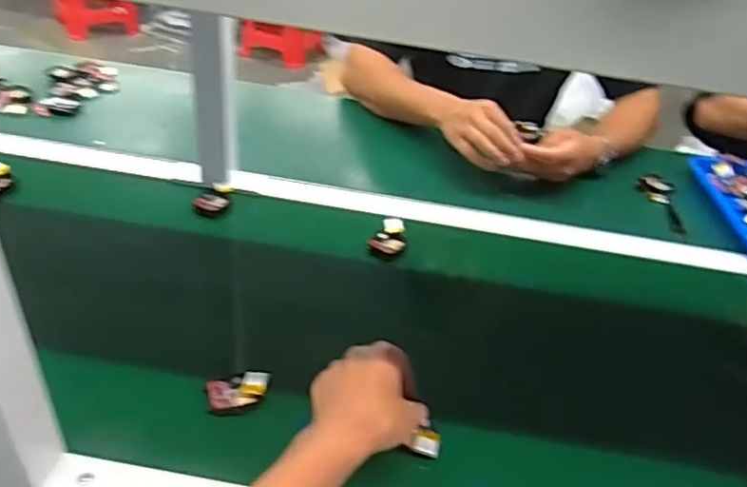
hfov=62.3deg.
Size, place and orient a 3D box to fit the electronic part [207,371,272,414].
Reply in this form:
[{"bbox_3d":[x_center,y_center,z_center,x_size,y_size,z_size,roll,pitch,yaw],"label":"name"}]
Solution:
[{"bbox_3d":[-0.118,0.130,0.545,0.053,0.013,0.032,-10,37,-19],"label":"electronic part"}]

